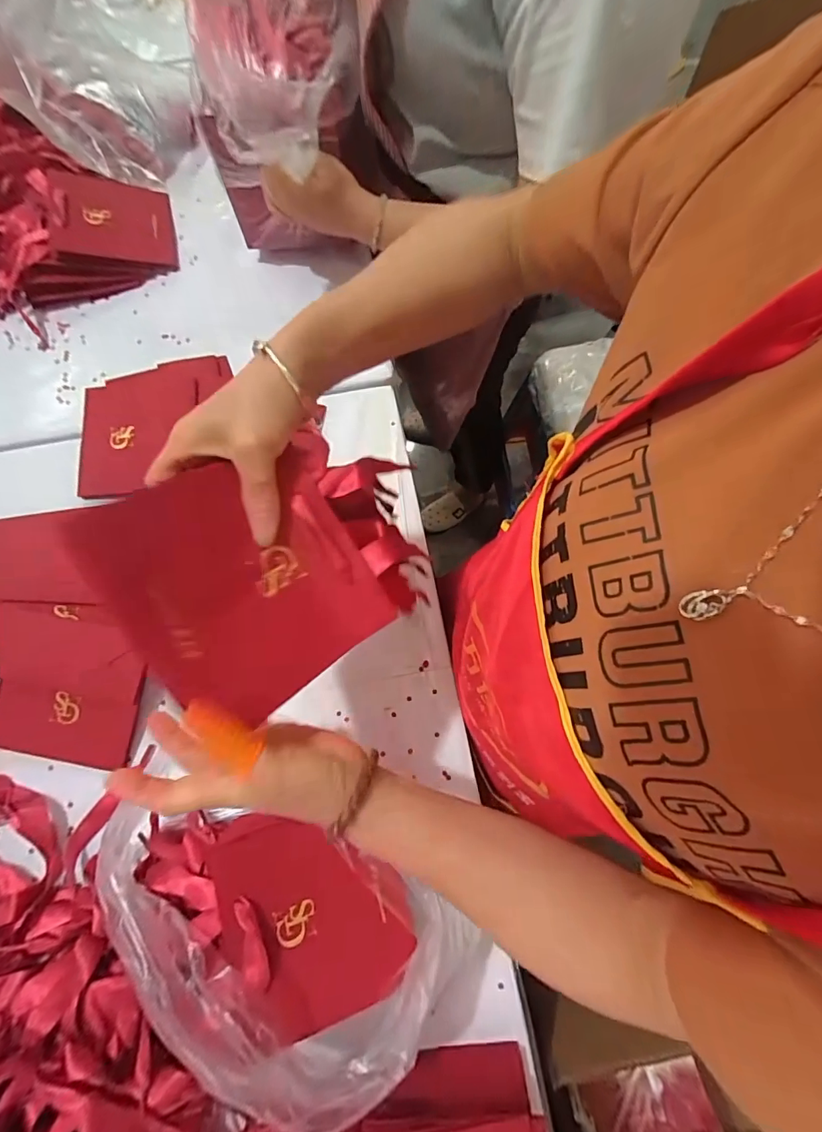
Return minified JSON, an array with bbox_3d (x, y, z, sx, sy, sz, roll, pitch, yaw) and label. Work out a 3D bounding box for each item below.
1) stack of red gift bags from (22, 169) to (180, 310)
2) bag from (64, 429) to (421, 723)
[{"bbox_3d":[-0.404,-0.426,0.572,0.181,0.051,0.160,-17,75,-3],"label":"stack of red gift bags"},{"bbox_3d":[-0.077,-0.001,0.270,0.169,0.021,0.134,-33,101,-31],"label":"bag"}]

